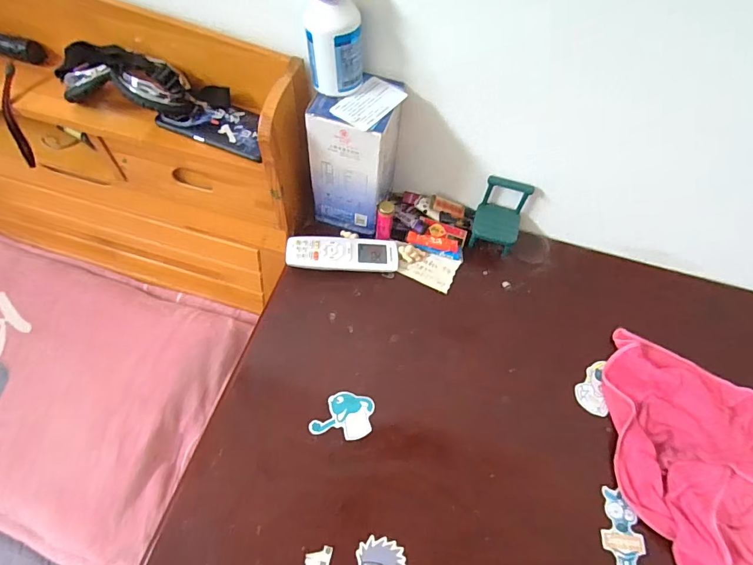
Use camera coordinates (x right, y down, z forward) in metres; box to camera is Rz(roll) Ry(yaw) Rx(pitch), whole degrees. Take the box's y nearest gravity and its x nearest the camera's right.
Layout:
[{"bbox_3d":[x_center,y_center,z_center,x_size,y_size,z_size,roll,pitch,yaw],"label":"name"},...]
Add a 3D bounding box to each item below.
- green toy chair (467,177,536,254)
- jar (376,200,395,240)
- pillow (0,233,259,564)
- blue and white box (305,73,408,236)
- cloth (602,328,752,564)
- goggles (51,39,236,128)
[{"bbox_3d":[0.183,-0.096,0.632,0.070,0.095,0.067,16,60,5],"label":"green toy chair"},{"bbox_3d":[0.012,-0.089,0.621,0.024,0.070,0.018,5,60,0],"label":"jar"},{"bbox_3d":[-0.653,0.156,0.763,0.764,0.086,0.445,17,60,5],"label":"pillow"},{"bbox_3d":[-0.027,-0.175,0.595,0.099,0.193,0.107,18,61,8],"label":"blue and white box"},{"bbox_3d":[0.393,0.208,0.503,0.215,0.038,0.269,13,60,5],"label":"cloth"},{"bbox_3d":[-0.311,-0.260,0.555,0.222,0.062,0.078,14,60,4],"label":"goggles"}]

